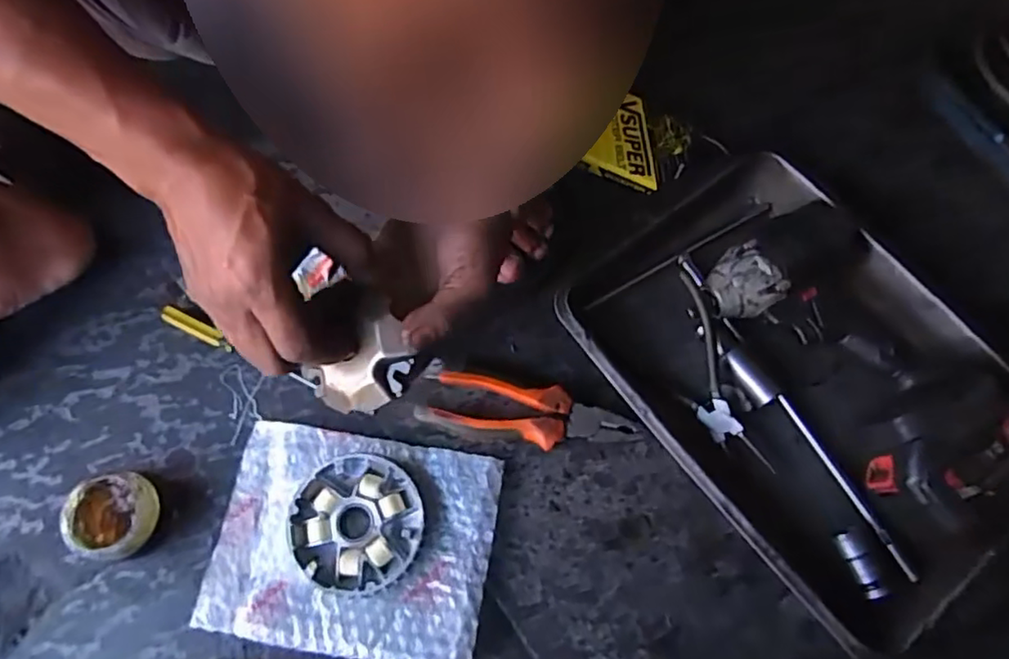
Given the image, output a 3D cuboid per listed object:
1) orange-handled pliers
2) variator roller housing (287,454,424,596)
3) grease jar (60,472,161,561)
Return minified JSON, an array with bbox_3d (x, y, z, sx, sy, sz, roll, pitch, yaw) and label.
[{"bbox_3d":[0.018,0.066,0.491,0.166,0.025,0.045,11,71,2],"label":"orange-handled pliers"},{"bbox_3d":[-0.106,0.140,0.455,0.091,0.024,0.091,0,71,-1],"label":"variator roller housing"},{"bbox_3d":[-0.277,0.135,0.452,0.059,0.038,0.056,0,71,-1],"label":"grease jar"}]

